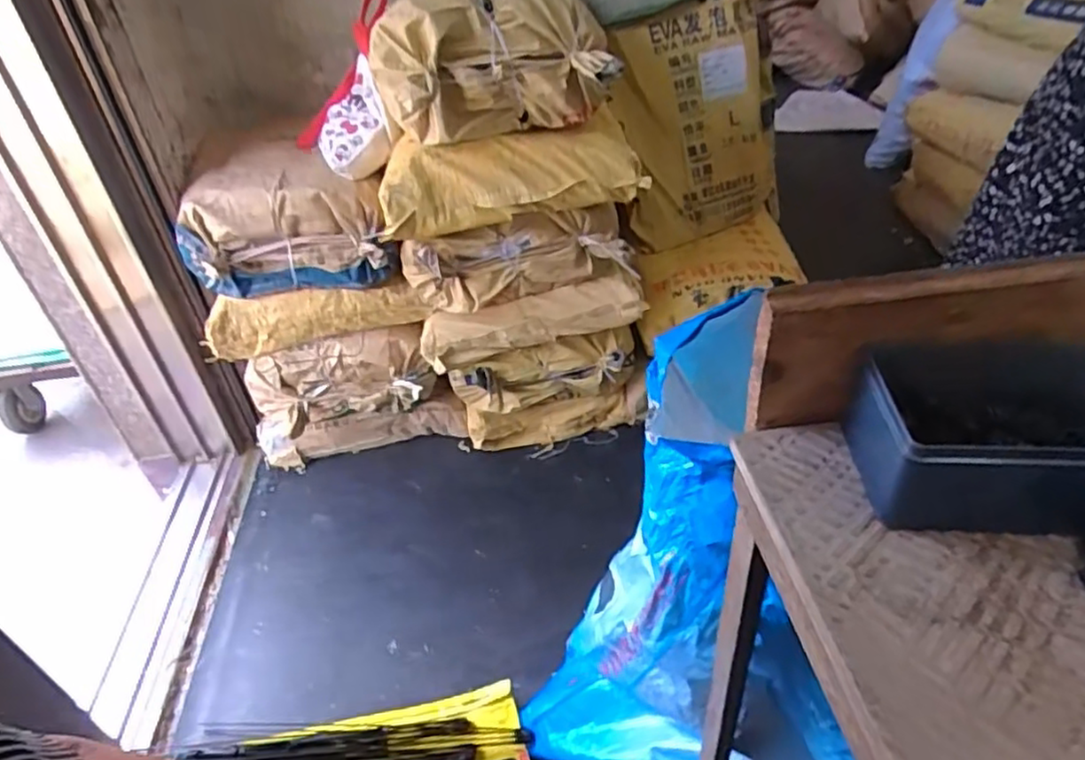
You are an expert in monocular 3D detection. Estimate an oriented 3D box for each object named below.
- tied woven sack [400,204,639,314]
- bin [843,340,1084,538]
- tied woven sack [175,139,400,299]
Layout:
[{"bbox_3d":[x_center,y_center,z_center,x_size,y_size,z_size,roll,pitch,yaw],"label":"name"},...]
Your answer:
[{"bbox_3d":[-0.056,-0.253,1.346,0.432,0.180,0.186,-11,39,-7],"label":"tied woven sack"},{"bbox_3d":[0.275,0.031,0.394,0.163,0.059,0.103,1,39,8],"label":"bin"},{"bbox_3d":[-0.485,-0.303,1.308,0.386,0.218,0.323,-5,38,1],"label":"tied woven sack"}]

